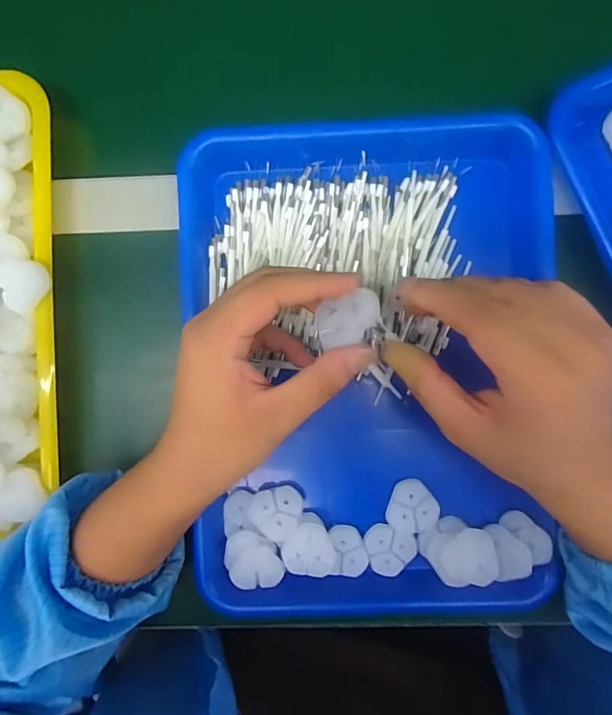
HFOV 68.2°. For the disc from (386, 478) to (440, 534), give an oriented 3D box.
[{"bbox_3d":[0.077,0.106,0.319,0.036,0.004,0.036,0,91,2],"label":"disc"}]

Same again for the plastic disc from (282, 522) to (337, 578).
[{"bbox_3d":[0.002,0.136,0.318,0.034,0.009,0.037,0,91,2],"label":"plastic disc"}]

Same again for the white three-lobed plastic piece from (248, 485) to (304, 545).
[{"bbox_3d":[-0.020,0.107,0.318,0.034,0.005,0.035,0,70,1],"label":"white three-lobed plastic piece"}]

